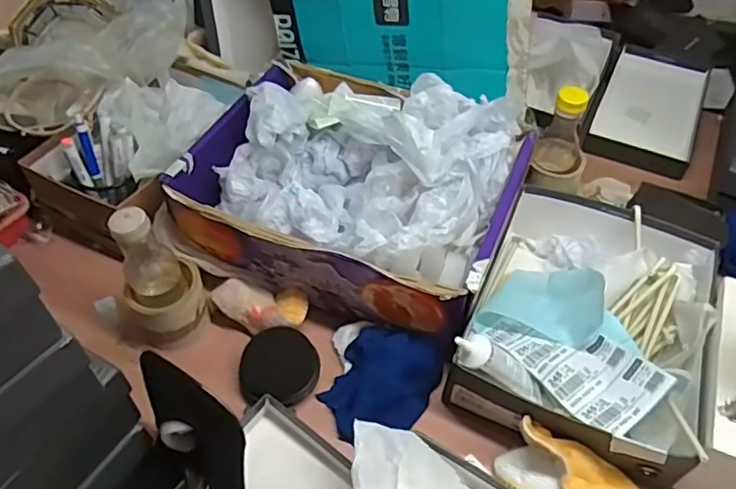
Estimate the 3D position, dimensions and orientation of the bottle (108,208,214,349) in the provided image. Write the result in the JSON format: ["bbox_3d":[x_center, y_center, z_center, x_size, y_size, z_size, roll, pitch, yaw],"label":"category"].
[{"bbox_3d":[-0.248,0.039,0.692,0.088,0.186,0.088,18,52,14],"label":"bottle"}]

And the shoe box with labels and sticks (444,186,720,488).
[{"bbox_3d":[0.270,0.068,0.724,0.256,0.108,0.370,19,52,15],"label":"shoe box with labels and sticks"}]

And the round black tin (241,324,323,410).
[{"bbox_3d":[-0.103,0.143,0.702,0.086,0.029,0.086,4,50,3],"label":"round black tin"}]

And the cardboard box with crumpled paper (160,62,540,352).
[{"bbox_3d":[-0.017,-0.086,0.766,0.404,0.181,0.313,22,53,17],"label":"cardboard box with crumpled paper"}]

